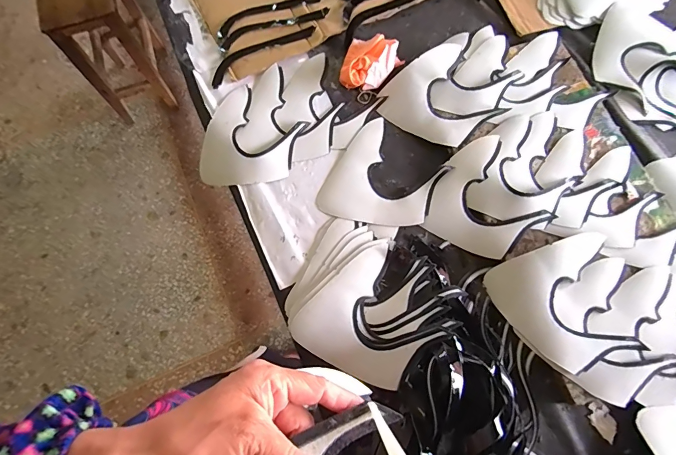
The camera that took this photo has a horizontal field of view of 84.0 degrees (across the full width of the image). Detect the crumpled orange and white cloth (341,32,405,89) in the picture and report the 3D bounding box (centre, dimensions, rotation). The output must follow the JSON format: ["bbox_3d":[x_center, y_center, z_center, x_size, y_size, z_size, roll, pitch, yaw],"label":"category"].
[{"bbox_3d":[0.052,-0.310,0.689,0.124,0.048,0.106,-43,77,-12],"label":"crumpled orange and white cloth"}]

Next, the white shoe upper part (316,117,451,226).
[{"bbox_3d":[0.078,-0.080,0.631,0.171,0.015,0.189,31,75,10],"label":"white shoe upper part"}]

